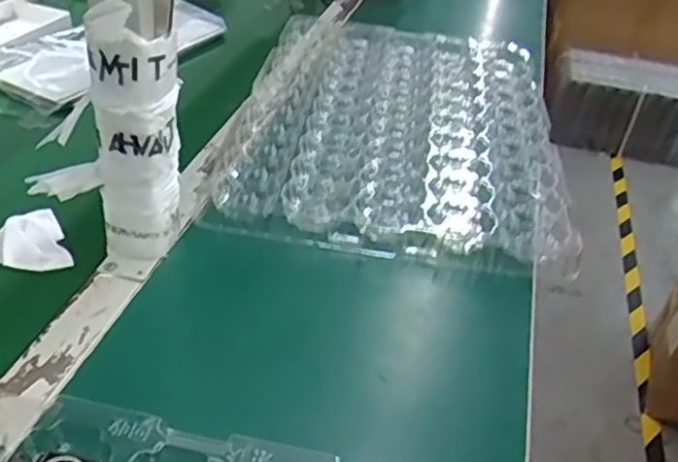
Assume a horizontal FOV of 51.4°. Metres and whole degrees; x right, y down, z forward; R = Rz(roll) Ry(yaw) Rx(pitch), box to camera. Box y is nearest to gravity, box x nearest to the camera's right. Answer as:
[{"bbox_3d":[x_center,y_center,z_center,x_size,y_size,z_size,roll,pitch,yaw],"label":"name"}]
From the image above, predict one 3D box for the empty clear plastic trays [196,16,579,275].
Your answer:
[{"bbox_3d":[0.074,-0.135,0.806,0.332,0.031,0.495,8,36,3],"label":"empty clear plastic trays"}]

